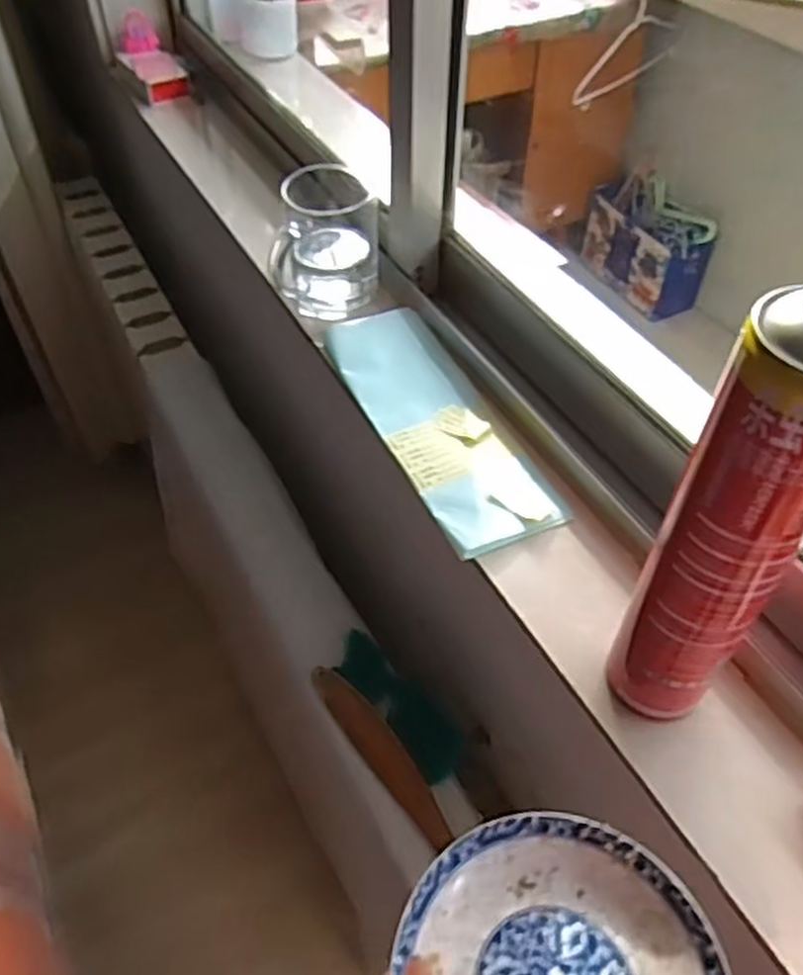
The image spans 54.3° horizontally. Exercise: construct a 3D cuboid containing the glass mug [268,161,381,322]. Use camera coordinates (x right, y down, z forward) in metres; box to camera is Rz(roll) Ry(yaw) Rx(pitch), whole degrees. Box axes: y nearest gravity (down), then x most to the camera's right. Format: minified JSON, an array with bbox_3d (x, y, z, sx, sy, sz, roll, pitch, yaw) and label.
[{"bbox_3d":[-0.072,-0.241,0.767,0.097,0.127,0.091,4,46,-1],"label":"glass mug"}]

